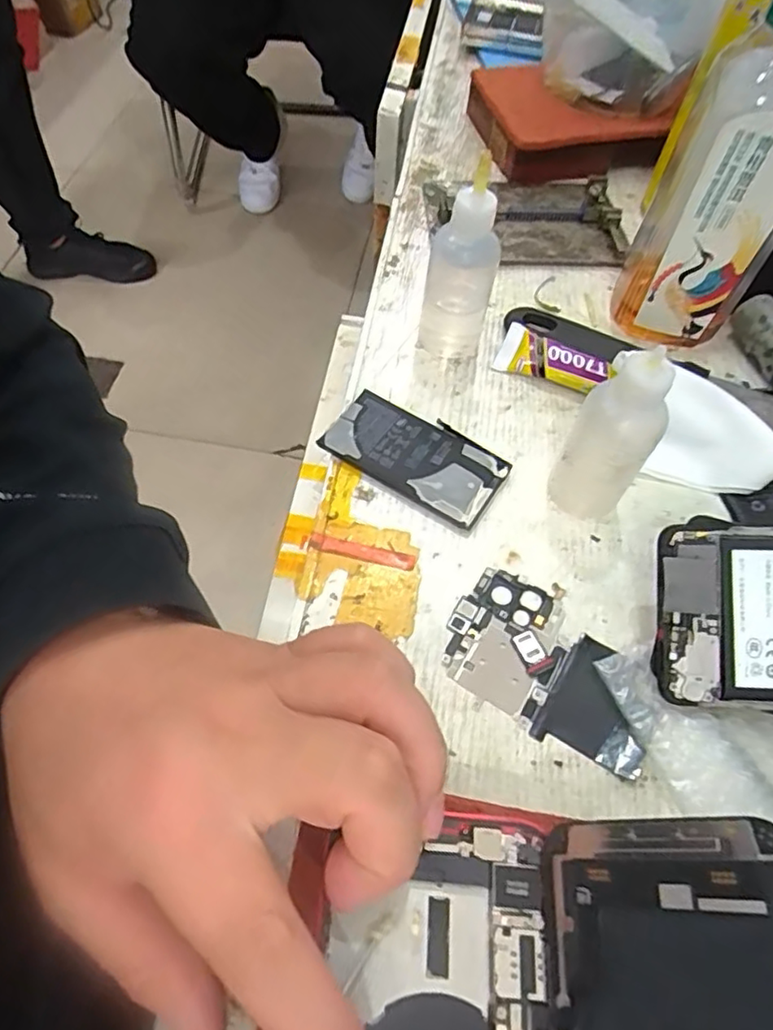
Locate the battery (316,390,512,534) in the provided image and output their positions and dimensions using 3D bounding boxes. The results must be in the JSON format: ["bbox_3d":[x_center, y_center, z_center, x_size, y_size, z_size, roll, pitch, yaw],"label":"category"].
[{"bbox_3d":[0.015,-0.030,0.311,0.086,0.007,0.046,30,62,16],"label":"battery"}]

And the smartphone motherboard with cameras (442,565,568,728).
[{"bbox_3d":[0.051,0.052,0.268,0.047,0.004,0.059,26,60,12],"label":"smartphone motherboard with cameras"}]

